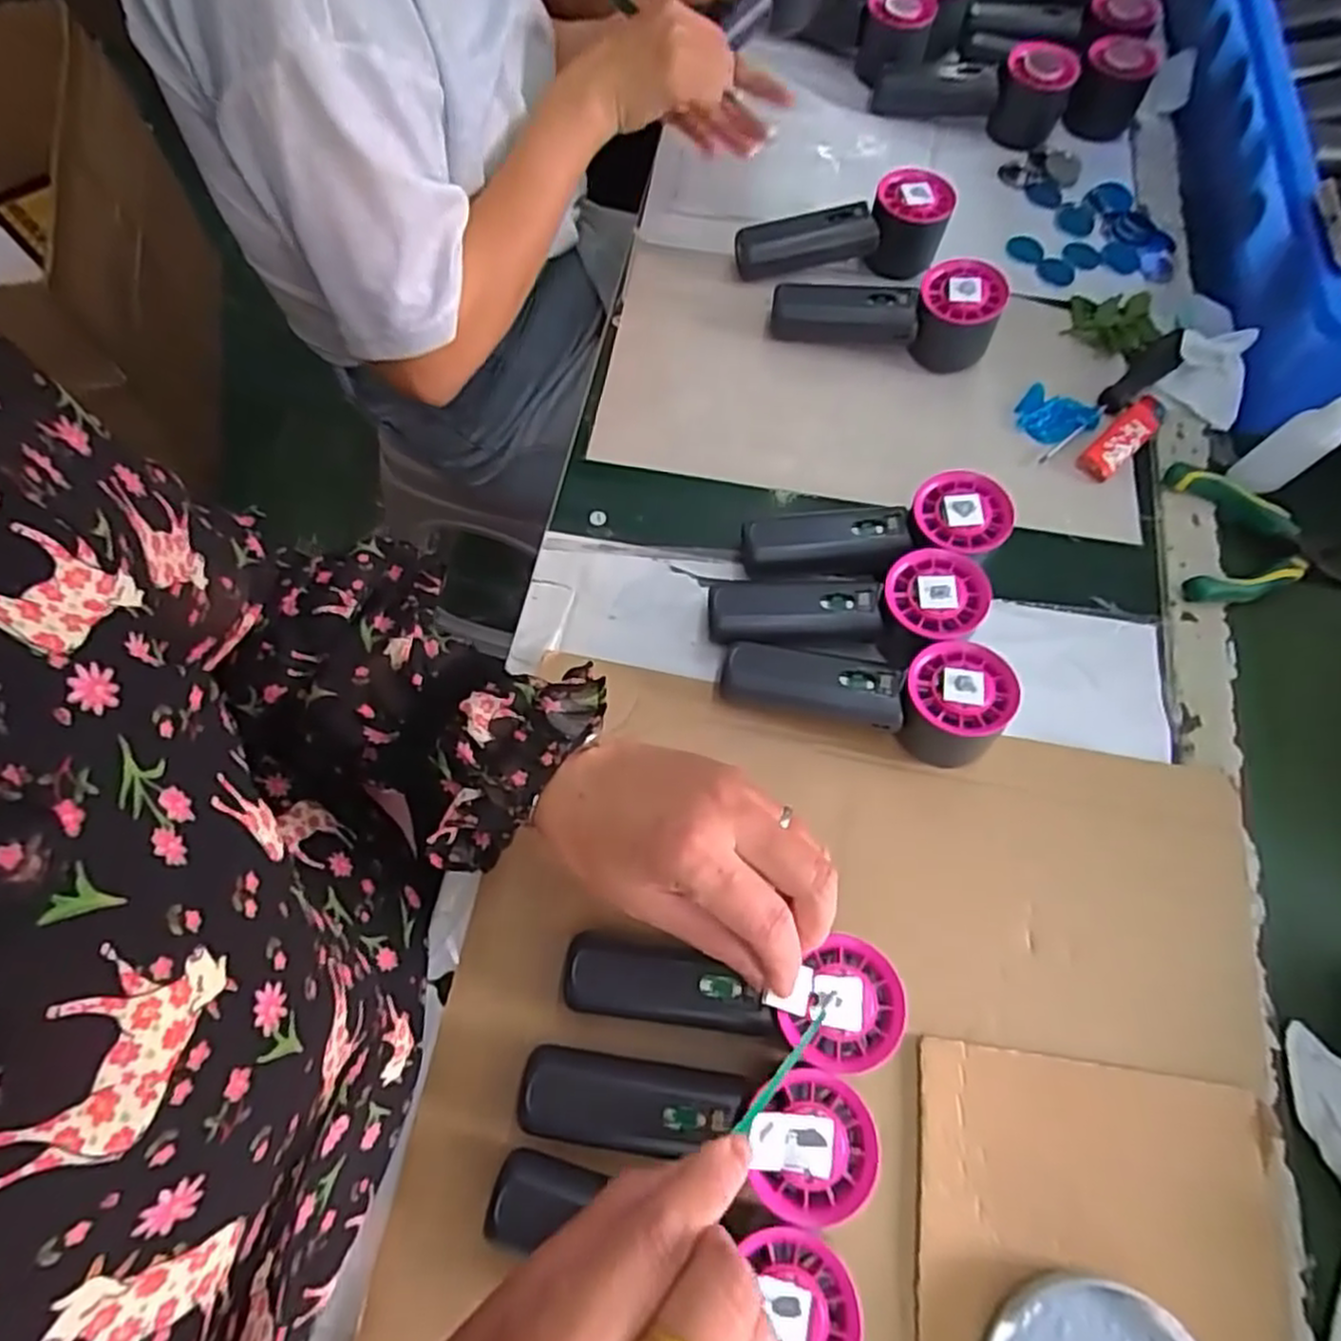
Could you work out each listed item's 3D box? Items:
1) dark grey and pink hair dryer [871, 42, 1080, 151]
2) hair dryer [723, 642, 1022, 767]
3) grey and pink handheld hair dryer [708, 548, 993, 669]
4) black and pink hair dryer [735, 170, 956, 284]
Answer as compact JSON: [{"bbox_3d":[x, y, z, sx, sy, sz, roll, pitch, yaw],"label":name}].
[{"bbox_3d":[0.256,-0.494,0.635,0.153,0.055,0.058,21,68,7],"label":"dark grey and pink hair dryer"},{"bbox_3d":[0.107,0.016,0.423,0.152,0.058,0.054,5,68,0],"label":"hair dryer"},{"bbox_3d":[0.101,-0.031,0.441,0.153,0.054,0.058,-4,68,-4],"label":"grey and pink handheld hair dryer"},{"bbox_3d":[0.128,-0.333,0.566,0.154,0.054,0.060,2,68,-1],"label":"black and pink hair dryer"}]

